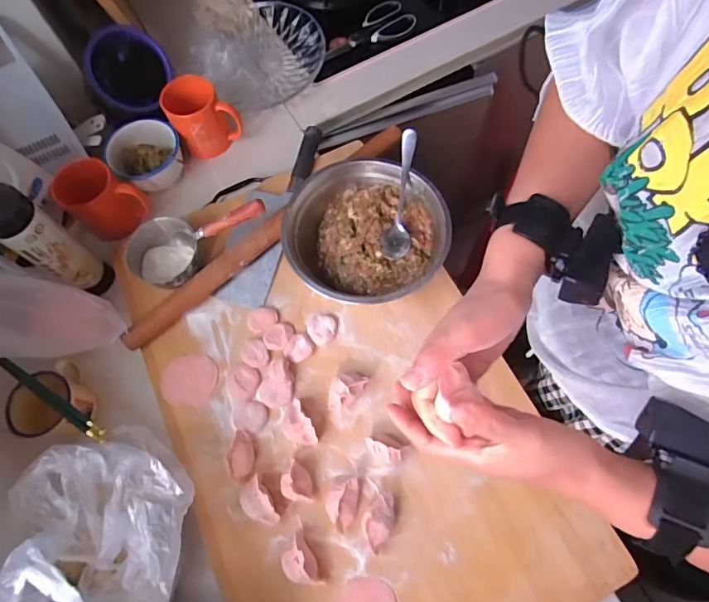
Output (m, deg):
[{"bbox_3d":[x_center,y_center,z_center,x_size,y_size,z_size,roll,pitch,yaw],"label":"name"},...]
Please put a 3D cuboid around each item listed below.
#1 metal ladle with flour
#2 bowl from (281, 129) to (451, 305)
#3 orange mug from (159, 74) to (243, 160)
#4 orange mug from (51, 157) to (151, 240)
[{"bbox_3d":[-0.208,-0.076,0.616,0.196,0.061,0.095,-19,69,11],"label":"metal ladle with flour"},{"bbox_3d":[0.013,-0.086,0.608,0.201,0.074,0.198,-1,68,3],"label":"bowl"},{"bbox_3d":[-0.236,-0.288,0.724,0.098,0.093,0.079,-25,68,-6],"label":"orange mug"},{"bbox_3d":[-0.363,-0.142,0.672,0.080,0.106,0.083,-1,68,3],"label":"orange mug"}]

